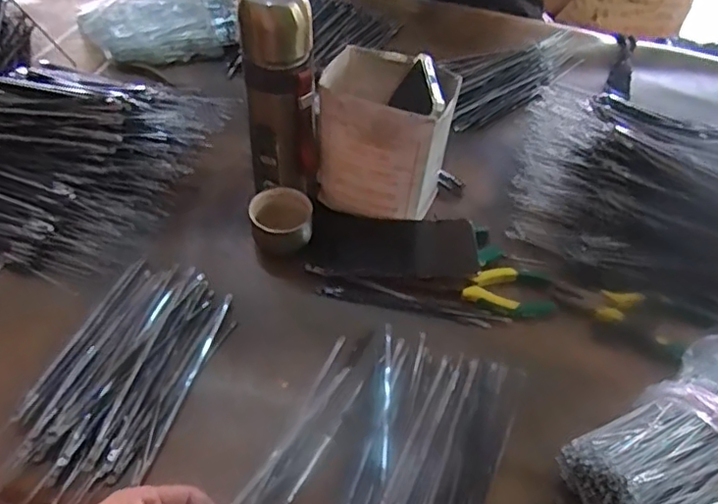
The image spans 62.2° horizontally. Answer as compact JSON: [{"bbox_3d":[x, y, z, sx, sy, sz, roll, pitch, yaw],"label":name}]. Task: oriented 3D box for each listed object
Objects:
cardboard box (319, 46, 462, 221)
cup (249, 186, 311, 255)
[{"bbox_3d":[0.025,-0.114,0.617,0.124,0.151,0.096,16,52,8],"label":"cardboard box"},{"bbox_3d":[-0.081,-0.030,0.622,0.061,0.046,0.058,2,51,-3],"label":"cup"}]

